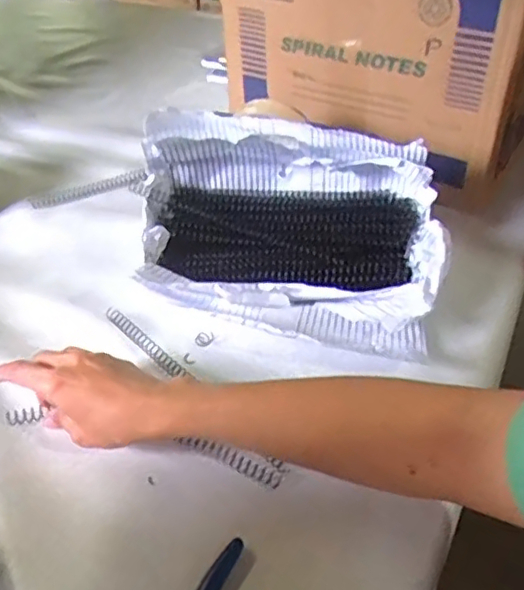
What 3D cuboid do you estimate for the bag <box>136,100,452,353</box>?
[{"bbox_3d":[0.018,-0.063,0.550,0.284,0.113,0.185,6,43,10],"label":"bag"}]

